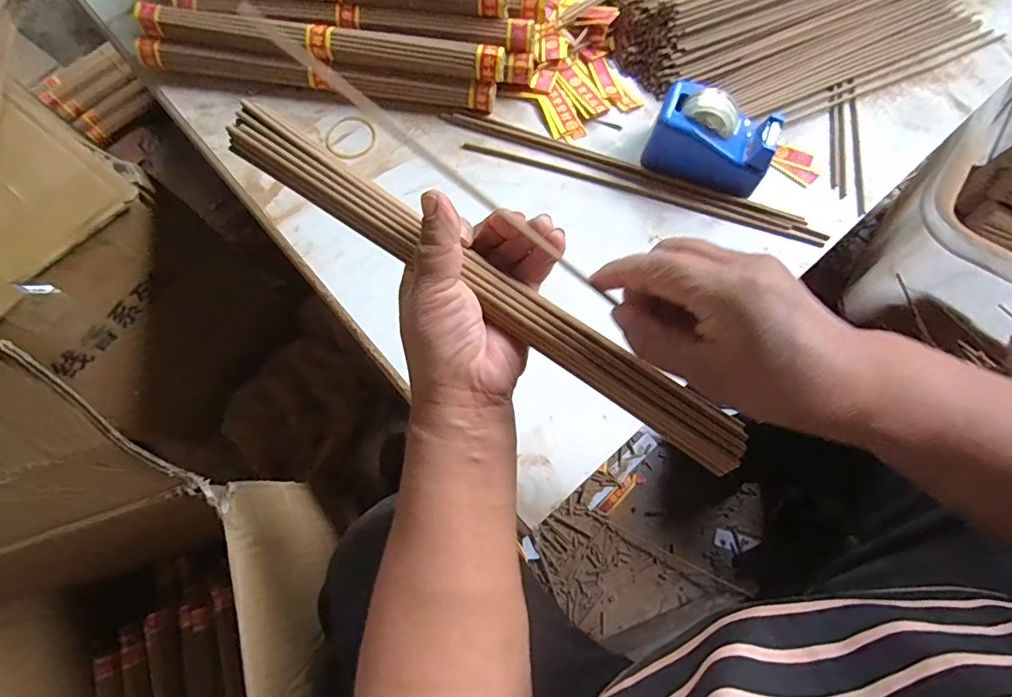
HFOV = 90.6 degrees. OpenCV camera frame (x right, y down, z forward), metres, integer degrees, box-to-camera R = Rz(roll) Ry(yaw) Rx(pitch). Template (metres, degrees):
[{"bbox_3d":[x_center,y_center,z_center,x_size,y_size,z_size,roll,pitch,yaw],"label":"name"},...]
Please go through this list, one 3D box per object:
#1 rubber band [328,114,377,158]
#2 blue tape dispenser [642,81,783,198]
[{"bbox_3d":[-0.139,-0.190,0.451,0.044,0.006,0.041,0,72,-1],"label":"rubber band"},{"bbox_3d":[0.172,-0.175,0.418,0.096,0.056,0.062,22,73,6],"label":"blue tape dispenser"}]

